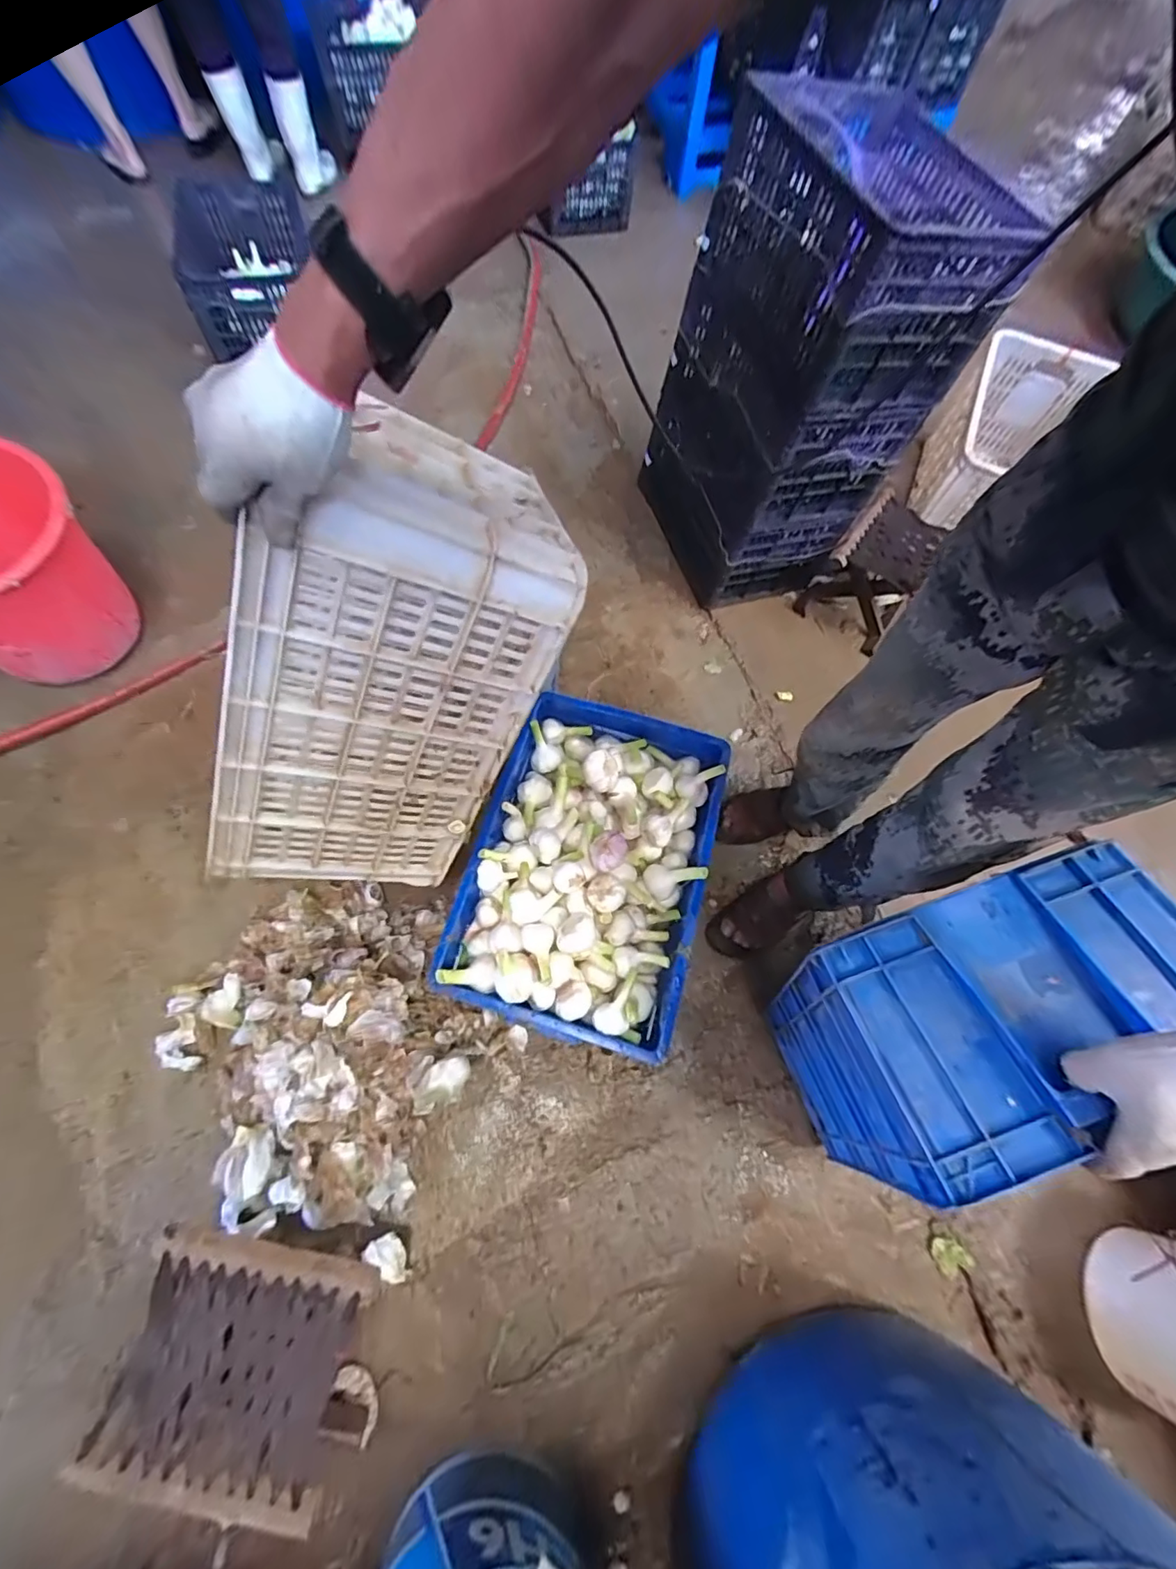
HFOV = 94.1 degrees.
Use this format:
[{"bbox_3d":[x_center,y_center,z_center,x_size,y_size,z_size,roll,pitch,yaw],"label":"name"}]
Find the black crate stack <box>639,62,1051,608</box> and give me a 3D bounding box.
[{"bbox_3d":[0.354,-0.701,1.010,0.337,0.645,0.355,-15,71,-8],"label":"black crate stack"}]

